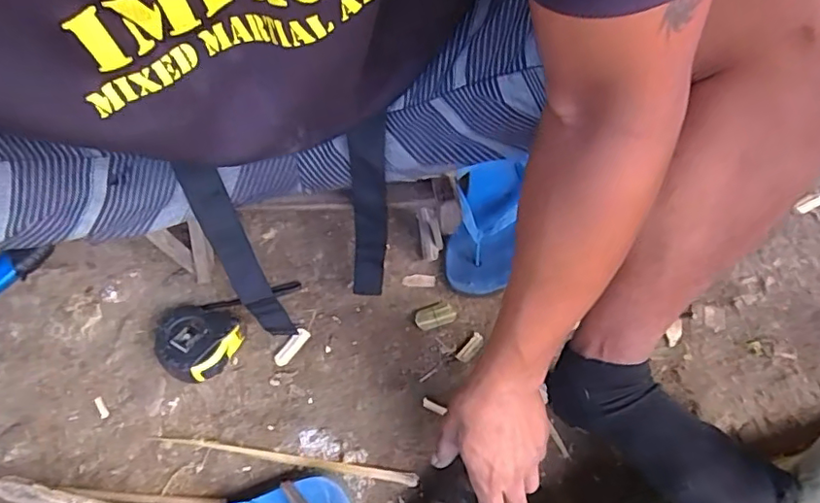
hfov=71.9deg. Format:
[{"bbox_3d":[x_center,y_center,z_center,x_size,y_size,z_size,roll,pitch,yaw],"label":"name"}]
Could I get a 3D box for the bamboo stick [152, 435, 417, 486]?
[{"bbox_3d":[-0.128,0.206,0.567,0.272,0.006,0.013,7,57,5],"label":"bamboo stick"}]

